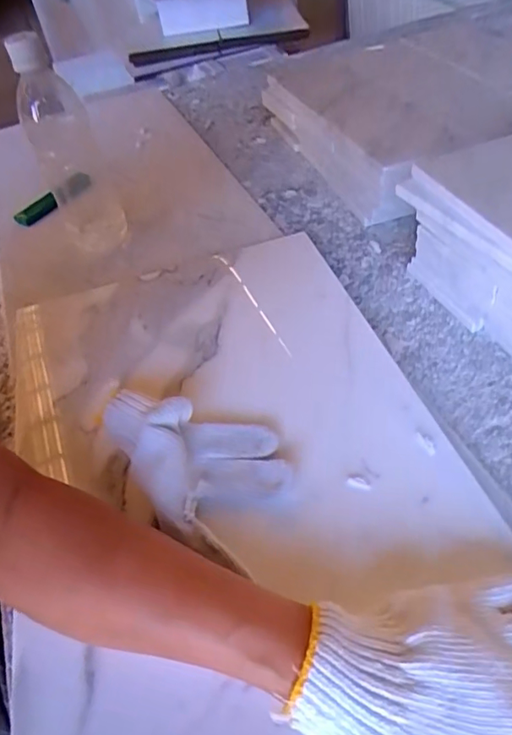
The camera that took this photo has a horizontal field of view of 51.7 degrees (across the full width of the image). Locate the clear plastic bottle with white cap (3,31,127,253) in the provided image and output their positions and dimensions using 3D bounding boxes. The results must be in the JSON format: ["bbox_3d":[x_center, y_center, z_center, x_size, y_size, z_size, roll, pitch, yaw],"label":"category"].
[{"bbox_3d":[-0.199,-0.230,0.564,0.069,0.208,0.059,-16,48,-10],"label":"clear plastic bottle with white cap"}]

